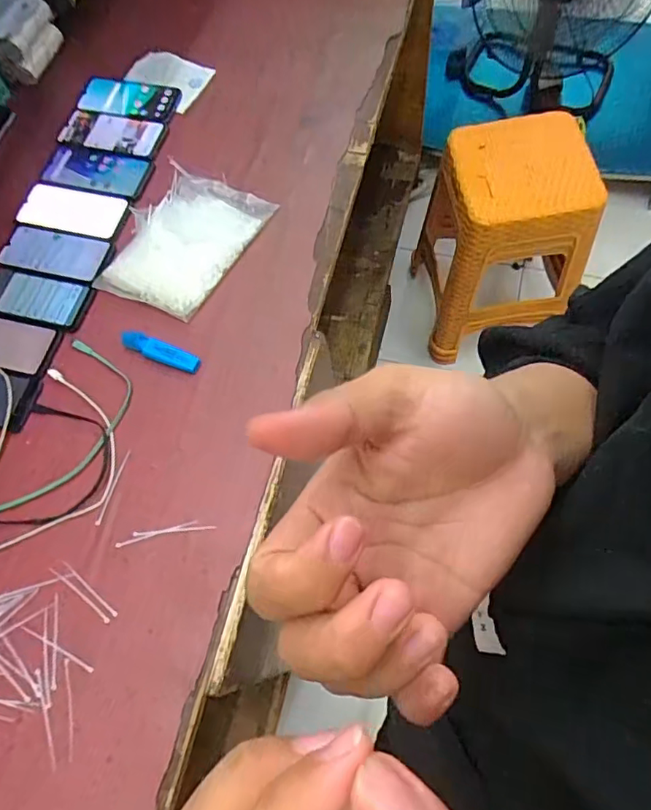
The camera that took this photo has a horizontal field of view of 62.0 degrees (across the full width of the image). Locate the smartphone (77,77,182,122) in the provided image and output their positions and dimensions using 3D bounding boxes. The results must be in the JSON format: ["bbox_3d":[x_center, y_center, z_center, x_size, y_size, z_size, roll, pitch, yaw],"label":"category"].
[{"bbox_3d":[-0.329,-0.515,0.907,0.174,0.007,0.079,15,69,8],"label":"smartphone"}]

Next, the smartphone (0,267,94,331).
[{"bbox_3d":[-0.413,-0.153,0.765,0.171,0.015,0.074,14,69,8],"label":"smartphone"}]

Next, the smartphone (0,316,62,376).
[{"bbox_3d":[-0.444,-0.087,0.735,0.163,0.007,0.075,13,69,8],"label":"smartphone"}]

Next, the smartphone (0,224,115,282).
[{"bbox_3d":[-0.394,-0.224,0.793,0.180,0.010,0.077,11,68,13],"label":"smartphone"}]

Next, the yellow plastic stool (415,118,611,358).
[{"bbox_3d":[0.419,-0.404,1.340,0.325,0.490,0.362,-9,67,1],"label":"yellow plastic stool"}]

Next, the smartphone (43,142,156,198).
[{"bbox_3d":[-0.357,-0.370,0.847,0.177,0.006,0.083,16,69,9],"label":"smartphone"}]

